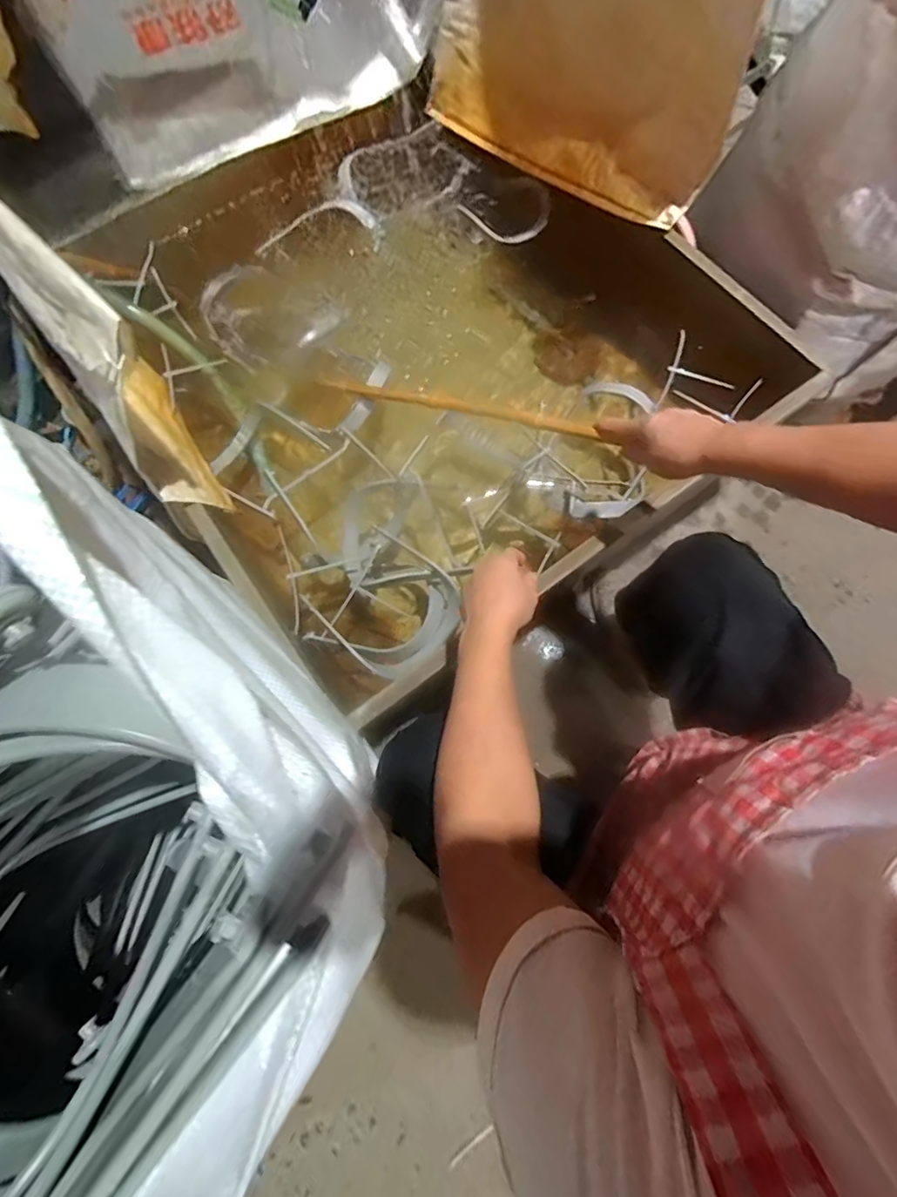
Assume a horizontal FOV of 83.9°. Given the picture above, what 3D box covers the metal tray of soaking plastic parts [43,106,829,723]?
[{"bbox_3d":[-0.043,-0.413,0.865,0.815,0.222,0.872,-32,75,-8],"label":"metal tray of soaking plastic parts"}]

